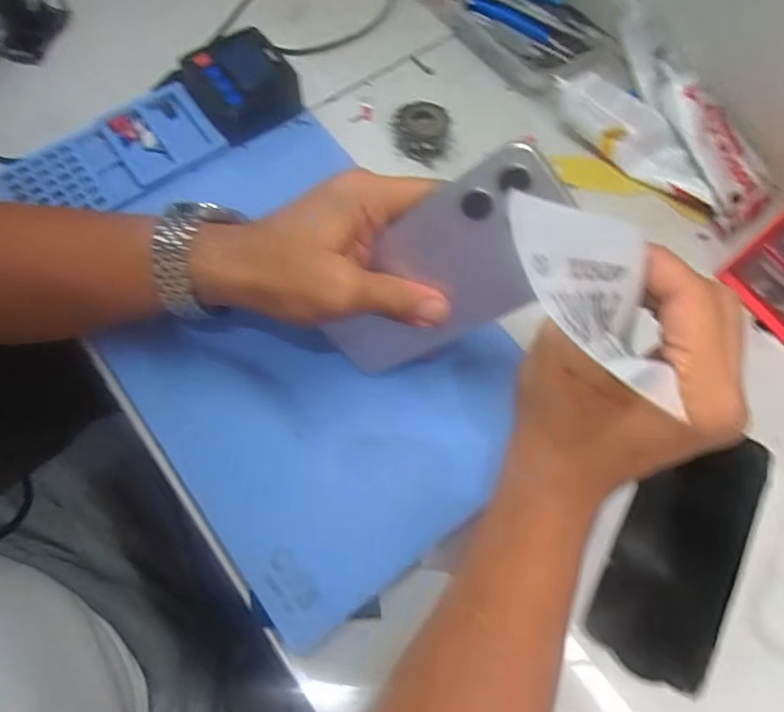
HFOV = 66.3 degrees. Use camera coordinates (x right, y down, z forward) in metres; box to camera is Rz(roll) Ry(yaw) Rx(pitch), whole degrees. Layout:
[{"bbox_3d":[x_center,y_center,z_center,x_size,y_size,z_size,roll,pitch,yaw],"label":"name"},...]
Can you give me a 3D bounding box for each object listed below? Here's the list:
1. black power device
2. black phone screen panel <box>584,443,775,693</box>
[{"bbox_3d":[-0.112,-0.206,0.456,0.072,0.031,0.091,-32,73,-15],"label":"black power device"},{"bbox_3d":[0.174,0.112,0.362,0.067,0.005,0.155,29,69,9],"label":"black phone screen panel"}]

